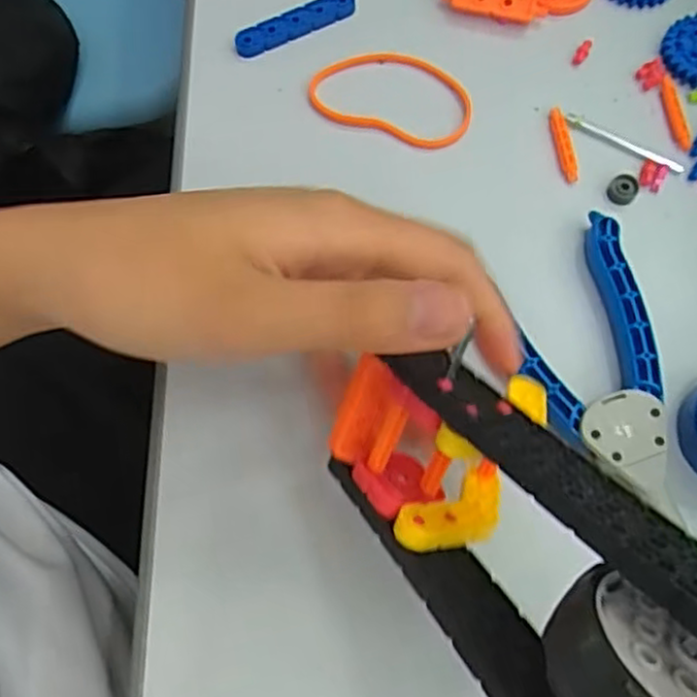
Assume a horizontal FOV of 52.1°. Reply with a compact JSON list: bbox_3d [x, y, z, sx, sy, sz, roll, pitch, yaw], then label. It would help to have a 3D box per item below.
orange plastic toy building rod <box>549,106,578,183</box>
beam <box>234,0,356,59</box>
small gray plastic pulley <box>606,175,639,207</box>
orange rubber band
[{"bbox_3d":[0.096,-0.091,0.318,0.007,0.005,0.037,-8,71,0],"label":"orange plastic toy building rod"},{"bbox_3d":[-0.025,-0.158,0.344,0.062,0.005,0.013,-29,73,-7],"label":"beam"},{"bbox_3d":[0.119,-0.069,0.309,0.012,0.006,0.014,34,76,13],"label":"small gray plastic pulley"},{"bbox_3d":[0.020,-0.118,0.329,0.075,0.006,0.045,18,73,8],"label":"orange rubber band"}]

